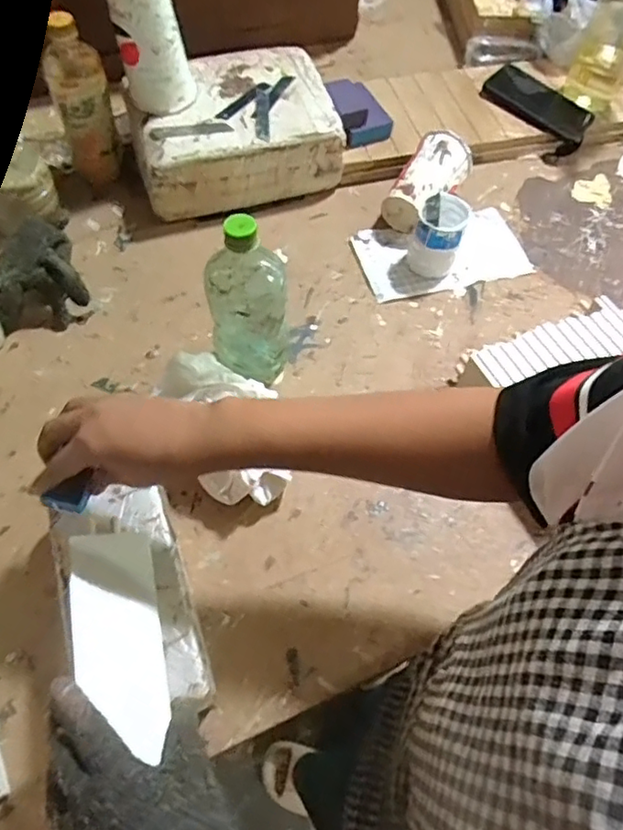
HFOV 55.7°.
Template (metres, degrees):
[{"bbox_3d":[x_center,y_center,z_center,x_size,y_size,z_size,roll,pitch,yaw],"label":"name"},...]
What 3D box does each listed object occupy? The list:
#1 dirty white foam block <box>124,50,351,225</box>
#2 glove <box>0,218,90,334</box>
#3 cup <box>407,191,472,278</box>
[{"bbox_3d":[-0.113,-0.389,0.822,0.266,0.110,0.206,-17,66,-14],"label":"dirty white foam block"},{"bbox_3d":[-0.322,-0.157,0.684,0.106,0.084,0.090,-24,62,-17],"label":"glove"},{"bbox_3d":[0.161,-0.228,0.762,0.063,0.084,0.073,18,59,8],"label":"cup"}]

